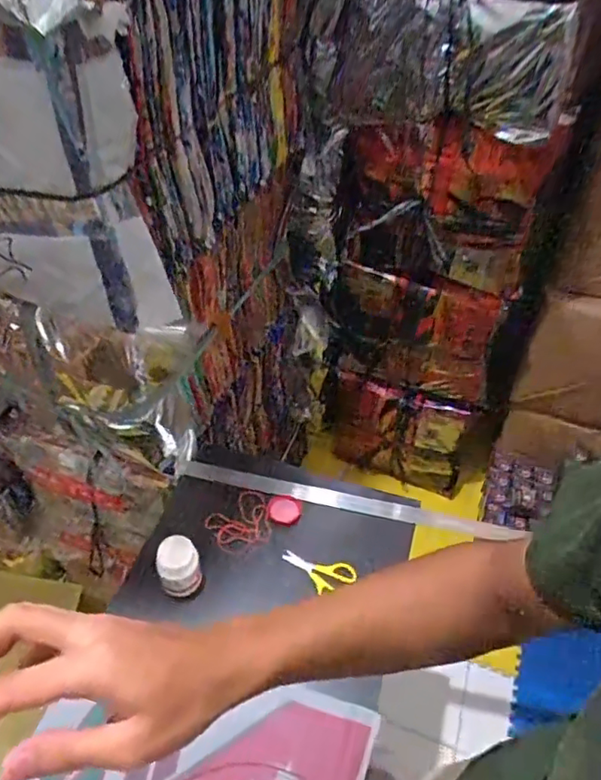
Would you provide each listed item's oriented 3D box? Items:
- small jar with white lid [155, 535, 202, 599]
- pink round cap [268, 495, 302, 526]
[{"bbox_3d":[-0.176,0.254,0.829,0.059,0.077,0.054,-9,46,-9],"label":"small jar with white lid"},{"bbox_3d":[-0.025,0.194,0.931,0.053,0.011,0.055,0,45,0],"label":"pink round cap"}]

